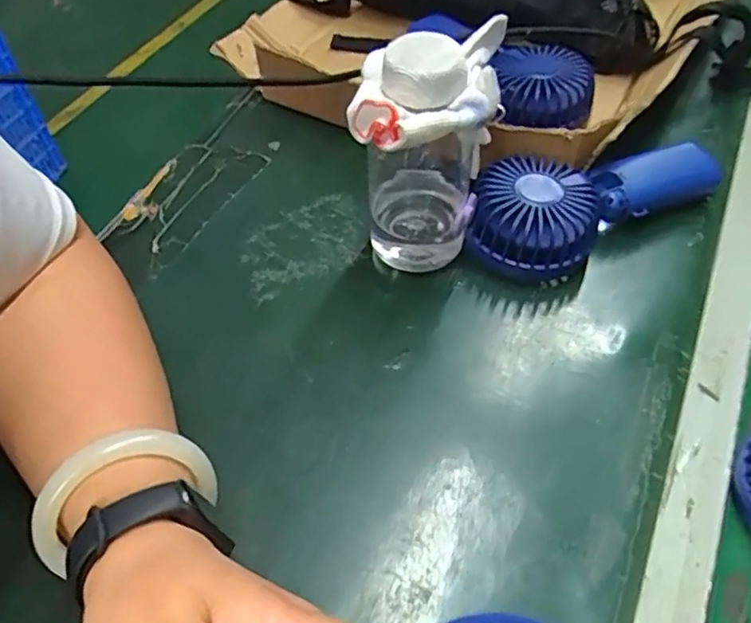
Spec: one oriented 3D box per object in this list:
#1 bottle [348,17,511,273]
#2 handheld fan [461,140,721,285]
[{"bbox_3d":[0.032,-0.097,0.397,0.082,0.150,0.102,3,53,3],"label":"bottle"},{"bbox_3d":[0.149,-0.081,0.444,0.186,0.050,0.077,-26,56,-17],"label":"handheld fan"}]

